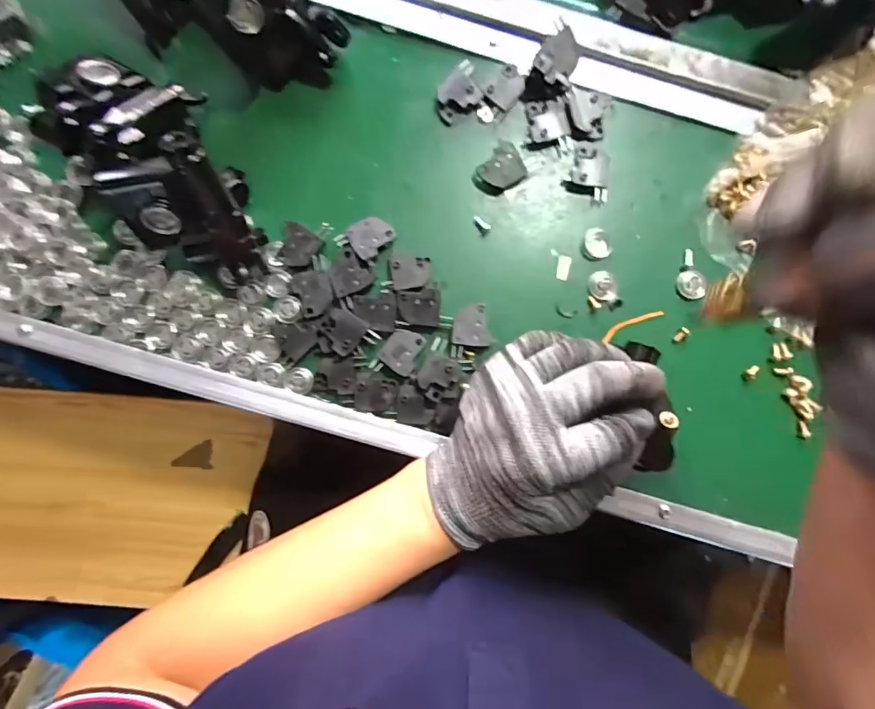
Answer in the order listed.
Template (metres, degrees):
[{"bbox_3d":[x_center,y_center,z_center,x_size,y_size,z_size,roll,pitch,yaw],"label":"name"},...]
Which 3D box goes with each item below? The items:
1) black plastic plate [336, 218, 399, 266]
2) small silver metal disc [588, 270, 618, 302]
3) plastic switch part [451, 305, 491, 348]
[{"bbox_3d":[-0.045,-0.075,0.310,0.027,0.009,0.030,42,89,0],"label":"black plastic plate"},{"bbox_3d":[0.109,-0.045,0.317,0.017,0.005,0.021,-15,89,-1],"label":"small silver metal disc"},{"bbox_3d":[0.021,-0.018,0.309,0.023,0.005,0.026,-1,89,-1],"label":"plastic switch part"}]

